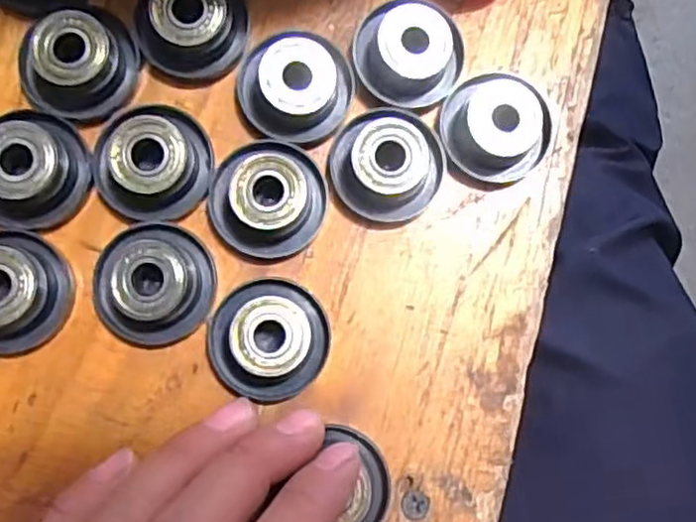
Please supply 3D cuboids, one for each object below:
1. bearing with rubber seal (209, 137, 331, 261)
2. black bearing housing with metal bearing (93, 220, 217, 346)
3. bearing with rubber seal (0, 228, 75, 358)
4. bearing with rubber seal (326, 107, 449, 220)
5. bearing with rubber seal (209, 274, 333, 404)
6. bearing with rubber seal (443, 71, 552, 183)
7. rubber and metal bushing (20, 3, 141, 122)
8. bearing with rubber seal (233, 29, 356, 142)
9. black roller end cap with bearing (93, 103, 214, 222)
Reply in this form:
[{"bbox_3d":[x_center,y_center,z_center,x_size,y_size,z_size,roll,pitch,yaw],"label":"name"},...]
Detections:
[{"bbox_3d":[-0.022,-0.017,0.192,0.032,0.014,0.031,0,89,-7],"label":"bearing with rubber seal"},{"bbox_3d":[-0.053,0.006,0.187,0.031,0.013,0.032,0,89,-7],"label":"black bearing housing with metal bearing"},{"bbox_3d":[-0.091,0.009,0.183,0.030,0.015,0.033,7,88,-7],"label":"bearing with rubber seal"},{"bbox_3d":[0.013,-0.028,0.198,0.032,0.011,0.032,0,89,-7],"label":"bearing with rubber seal"},{"bbox_3d":[-0.021,0.022,0.188,0.033,0.016,0.032,0,89,-7],"label":"bearing with rubber seal"},{"bbox_3d":[0.042,-0.039,0.200,0.029,0.015,0.030,0,89,-7],"label":"bearing with rubber seal"},{"bbox_3d":[-0.075,-0.056,0.194,0.028,0.014,0.032,37,85,-5],"label":"rubber and metal bushing"},{"bbox_3d":[-0.016,-0.049,0.199,0.032,0.013,0.028,15,87,-6],"label":"bearing with rubber seal"},{"bbox_3d":[-0.053,-0.027,0.191,0.028,0.015,0.032,8,88,-7],"label":"black roller end cap with bearing"}]

